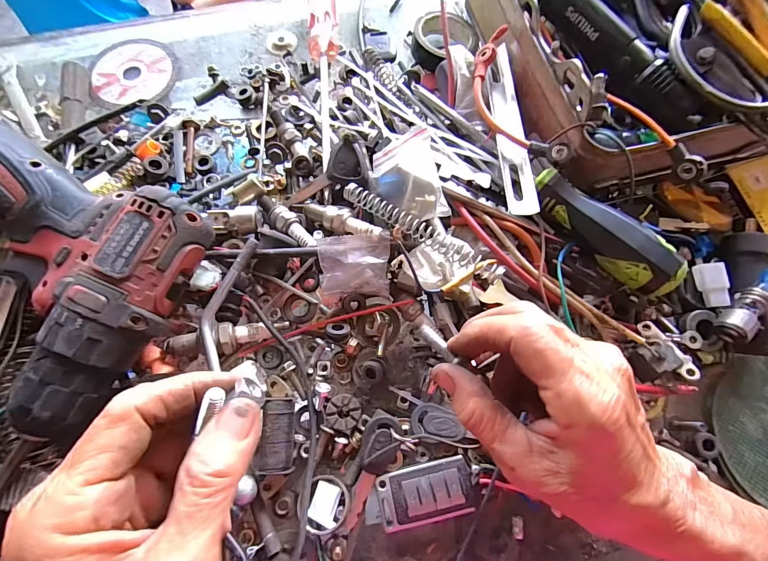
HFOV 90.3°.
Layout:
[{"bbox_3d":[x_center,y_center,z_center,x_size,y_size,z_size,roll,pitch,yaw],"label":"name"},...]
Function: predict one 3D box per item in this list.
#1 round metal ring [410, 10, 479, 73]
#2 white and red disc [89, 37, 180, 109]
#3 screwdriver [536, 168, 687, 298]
[{"bbox_3d":[0.052,-0.210,0.333,0.057,0.019,0.049,-36,78,-12],"label":"round metal ring"},{"bbox_3d":[-0.214,-0.179,0.326,0.071,0.007,0.074,1,73,-2],"label":"white and red disc"},{"bbox_3d":[0.143,-0.033,0.251,0.031,0.029,0.102,-40,78,-12],"label":"screwdriver"}]

